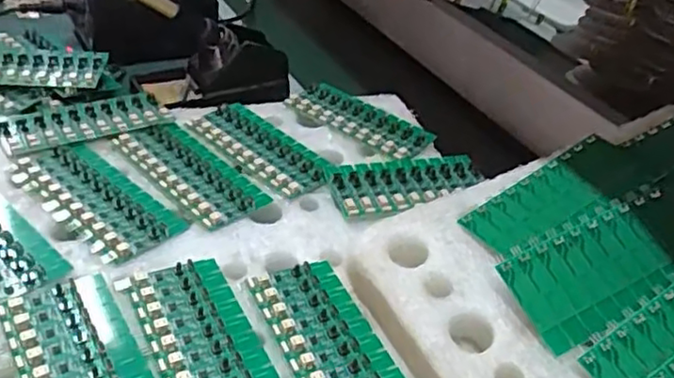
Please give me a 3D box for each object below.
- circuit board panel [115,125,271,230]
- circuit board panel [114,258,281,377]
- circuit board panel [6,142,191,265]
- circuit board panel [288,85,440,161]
[{"bbox_3d":[-0.118,-0.018,0.523,0.059,0.010,0.134,-27,50,-38],"label":"circuit board panel"},{"bbox_3d":[-0.080,0.094,0.389,0.064,0.005,0.137,-11,42,-30],"label":"circuit board panel"},{"bbox_3d":[-0.181,0.006,0.481,0.137,0.007,0.065,34,39,26],"label":"circuit board panel"},{"bbox_3d":[0.023,-0.066,0.610,0.134,0.005,0.058,29,42,25],"label":"circuit board panel"}]

